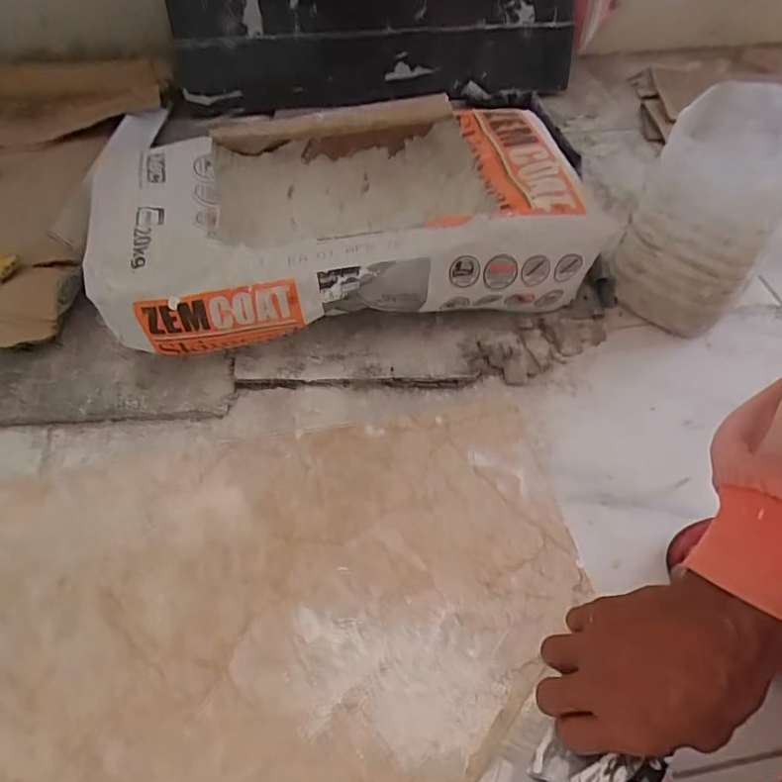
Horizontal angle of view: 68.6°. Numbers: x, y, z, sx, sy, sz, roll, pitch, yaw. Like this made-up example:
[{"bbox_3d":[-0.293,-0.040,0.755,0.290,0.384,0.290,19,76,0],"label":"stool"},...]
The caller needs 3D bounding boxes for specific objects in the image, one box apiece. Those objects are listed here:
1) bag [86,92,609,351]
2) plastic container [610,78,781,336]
[{"bbox_3d":[-0.054,-0.171,0.610,0.456,0.129,0.275,-13,56,-10],"label":"bag"},{"bbox_3d":[0.324,-0.173,0.579,0.127,0.196,0.146,33,58,22],"label":"plastic container"}]

